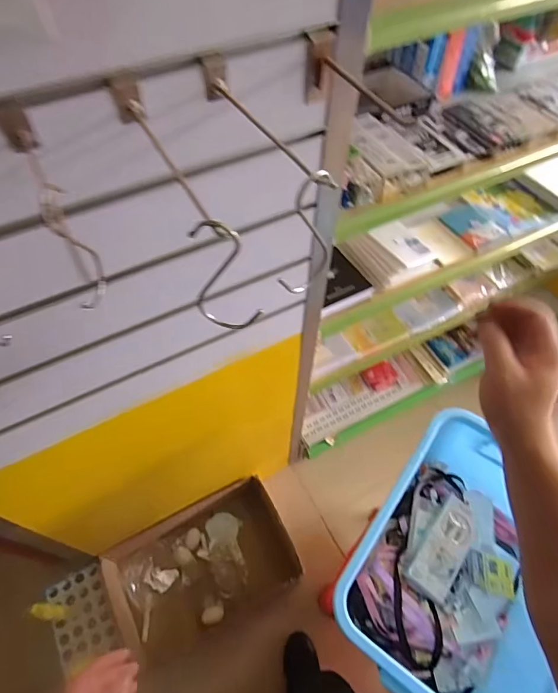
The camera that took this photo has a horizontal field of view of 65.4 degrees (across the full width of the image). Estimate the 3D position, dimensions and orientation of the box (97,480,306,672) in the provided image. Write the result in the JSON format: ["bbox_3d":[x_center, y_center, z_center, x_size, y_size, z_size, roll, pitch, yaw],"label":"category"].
[{"bbox_3d":[-0.222,0.642,1.287,0.498,0.122,0.323,-23,61,-15],"label":"box"}]

